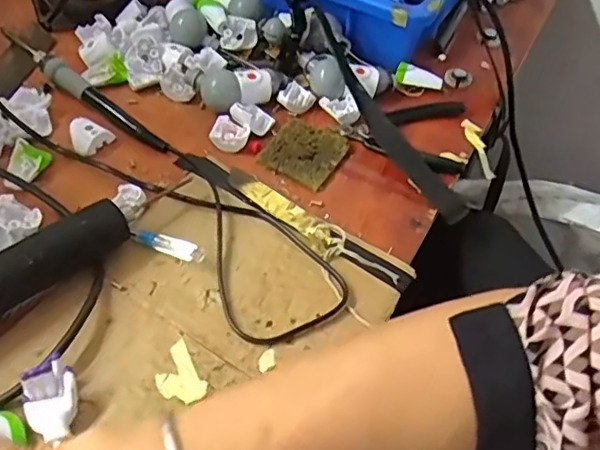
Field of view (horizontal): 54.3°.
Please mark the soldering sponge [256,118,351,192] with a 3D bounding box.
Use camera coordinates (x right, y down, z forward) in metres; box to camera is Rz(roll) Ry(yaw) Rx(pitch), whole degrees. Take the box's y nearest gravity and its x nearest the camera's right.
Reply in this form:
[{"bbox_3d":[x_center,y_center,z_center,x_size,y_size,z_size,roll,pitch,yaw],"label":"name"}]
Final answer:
[{"bbox_3d":[0.004,-0.062,0.490,0.059,0.006,0.066,23,52,16],"label":"soldering sponge"}]

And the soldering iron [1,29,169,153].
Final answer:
[{"bbox_3d":[-0.192,-0.119,0.510,0.201,0.026,0.016,31,55,21],"label":"soldering iron"}]

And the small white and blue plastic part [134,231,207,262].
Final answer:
[{"bbox_3d":[-0.091,0.015,0.408,0.054,0.012,0.011,20,51,13],"label":"small white and blue plastic part"}]

